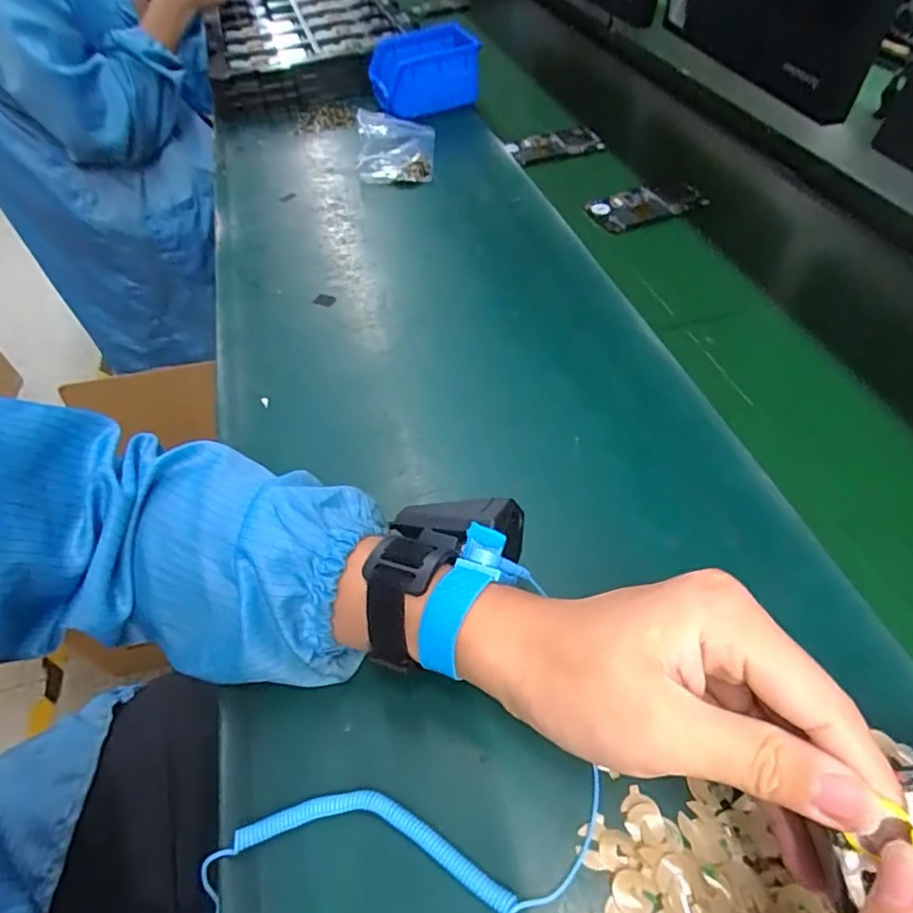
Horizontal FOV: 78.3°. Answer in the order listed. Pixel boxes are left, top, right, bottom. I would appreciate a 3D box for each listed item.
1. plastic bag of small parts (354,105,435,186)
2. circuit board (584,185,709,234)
[{"bbox_3d":[-0.074,-0.370,0.679,0.094,0.035,0.120,-3,50,0],"label":"plastic bag of small parts"},{"bbox_3d":[0.205,-0.267,0.601,0.117,0.014,0.073,-12,51,-8],"label":"circuit board"}]

